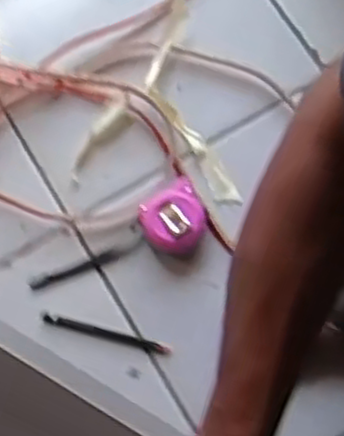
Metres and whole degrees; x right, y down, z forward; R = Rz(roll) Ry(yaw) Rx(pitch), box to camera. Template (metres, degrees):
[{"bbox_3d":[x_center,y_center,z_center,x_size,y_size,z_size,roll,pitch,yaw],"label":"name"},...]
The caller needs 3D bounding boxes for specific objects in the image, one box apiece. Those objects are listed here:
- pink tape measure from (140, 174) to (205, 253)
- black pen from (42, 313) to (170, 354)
[{"bbox_3d":[0.003,0.002,0.694,0.061,0.033,0.058,0,76,-1],"label":"pink tape measure"},{"bbox_3d":[-0.062,0.107,0.679,0.120,0.004,0.010,15,73,2],"label":"black pen"}]

